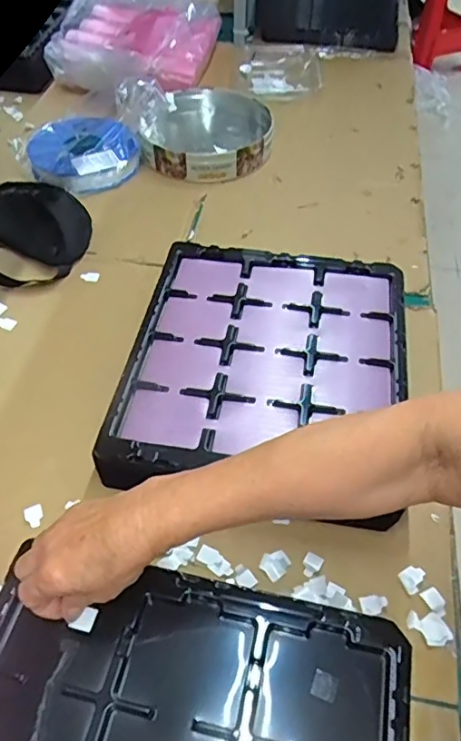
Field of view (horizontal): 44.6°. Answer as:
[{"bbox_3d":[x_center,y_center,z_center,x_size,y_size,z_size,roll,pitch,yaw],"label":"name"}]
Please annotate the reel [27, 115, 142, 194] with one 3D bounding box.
[{"bbox_3d":[-0.267,-0.388,0.986,0.164,0.069,0.182,-34,58,-26],"label":"reel"}]

